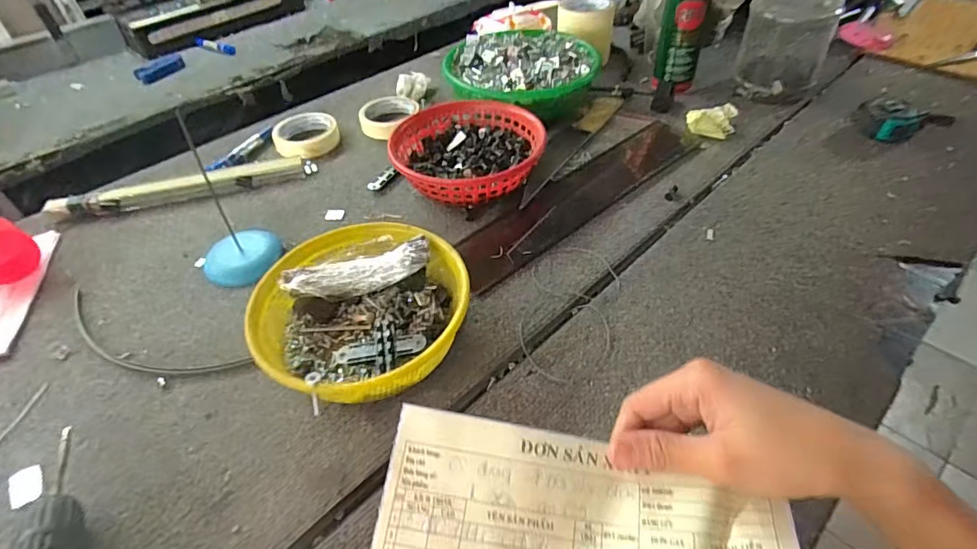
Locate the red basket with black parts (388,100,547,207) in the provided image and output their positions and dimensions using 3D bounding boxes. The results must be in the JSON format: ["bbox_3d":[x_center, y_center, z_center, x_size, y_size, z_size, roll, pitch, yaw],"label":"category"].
[{"bbox_3d":[-0.023,-0.154,0.660,0.183,0.067,0.178,-2,46,2],"label":"red basket with black parts"}]

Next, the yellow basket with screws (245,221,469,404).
[{"bbox_3d":[-0.115,0.038,0.478,0.184,0.077,0.171,-2,46,2],"label":"yellow basket with screws"}]

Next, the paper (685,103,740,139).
[{"bbox_3d":[0.308,-0.213,0.710,0.063,0.034,0.037,11,48,14],"label":"paper"}]

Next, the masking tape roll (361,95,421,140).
[{"bbox_3d":[-0.155,-0.245,0.792,0.086,0.024,0.091,-2,46,2],"label":"masking tape roll"}]

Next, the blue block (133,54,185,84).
[{"bbox_3d":[-0.798,-0.501,1.240,0.036,0.028,0.116,20,50,21],"label":"blue block"}]

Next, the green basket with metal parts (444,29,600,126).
[{"bbox_3d":[0.048,-0.298,0.777,0.219,0.081,0.192,-3,46,0],"label":"green basket with metal parts"}]

